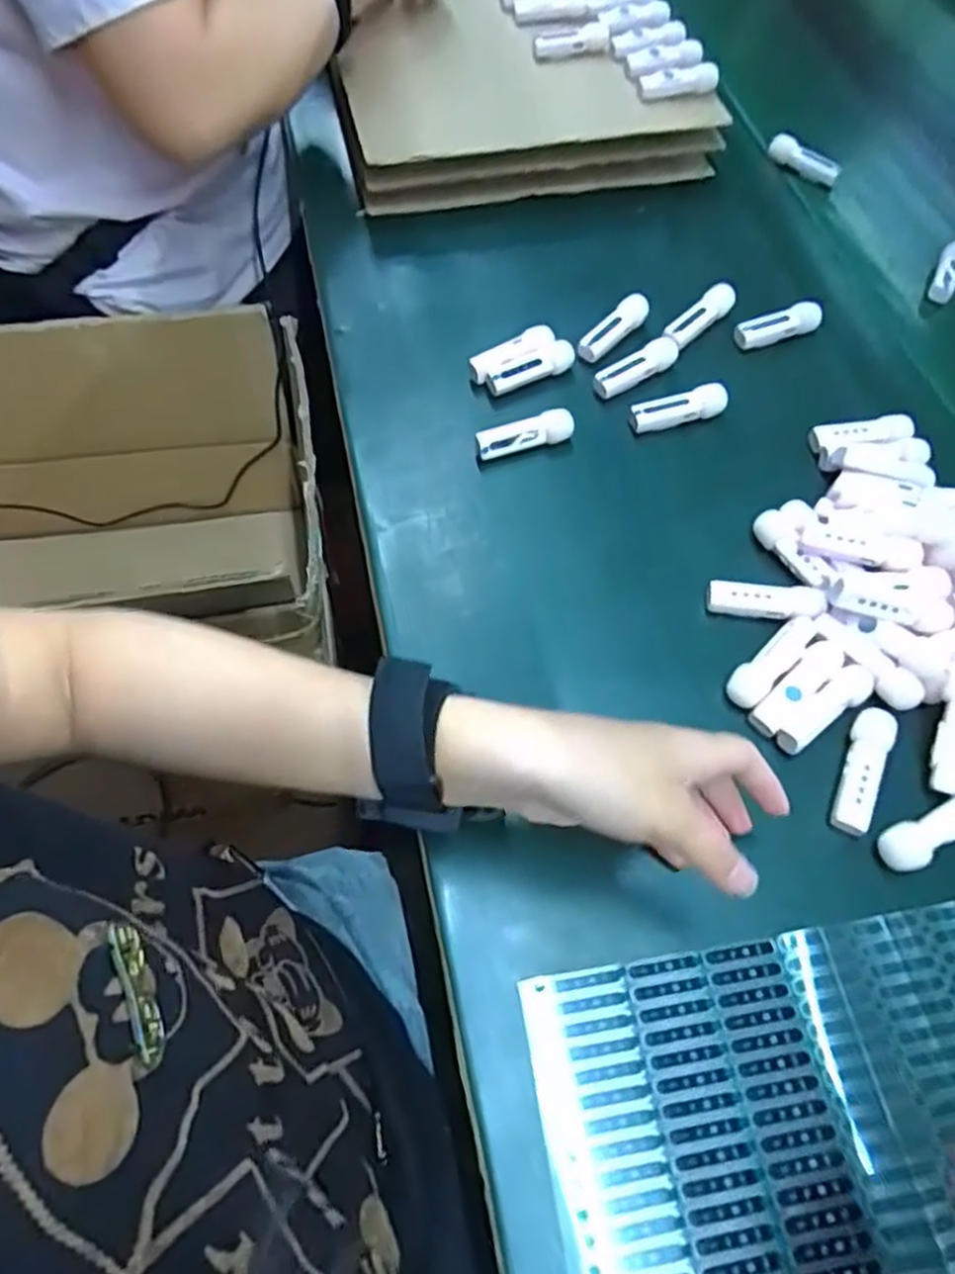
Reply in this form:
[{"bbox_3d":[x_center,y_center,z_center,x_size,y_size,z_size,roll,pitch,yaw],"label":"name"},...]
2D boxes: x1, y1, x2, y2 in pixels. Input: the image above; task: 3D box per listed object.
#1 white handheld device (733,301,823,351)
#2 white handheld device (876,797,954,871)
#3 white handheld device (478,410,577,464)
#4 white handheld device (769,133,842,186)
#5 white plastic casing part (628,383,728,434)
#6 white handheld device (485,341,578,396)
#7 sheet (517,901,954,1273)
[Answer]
[{"bbox_3d":[0.214,-0.223,0.532,0.063,0.016,0.020,-15,64,-14],"label":"white handheld device"},{"bbox_3d":[0.224,0.093,0.362,0.063,0.014,0.020,-19,65,-16],"label":"white handheld device"},{"bbox_3d":[0.031,-0.129,0.478,0.063,0.018,0.016,-12,63,-12],"label":"white handheld device"},{"bbox_3d":[0.281,-0.407,0.640,0.066,0.021,0.019,21,62,-10],"label":"white handheld device"},{"bbox_3d":[0.131,-0.151,0.492,0.066,0.016,0.019,-14,63,-14],"label":"white plastic casing part"},{"bbox_3d":[0.037,-0.180,0.504,0.064,0.014,0.017,-24,66,-18],"label":"white handheld device"},{"bbox_3d":[0.161,0.199,0.310,0.261,0.009,0.145,-6,62,-10],"label":"sheet"}]

